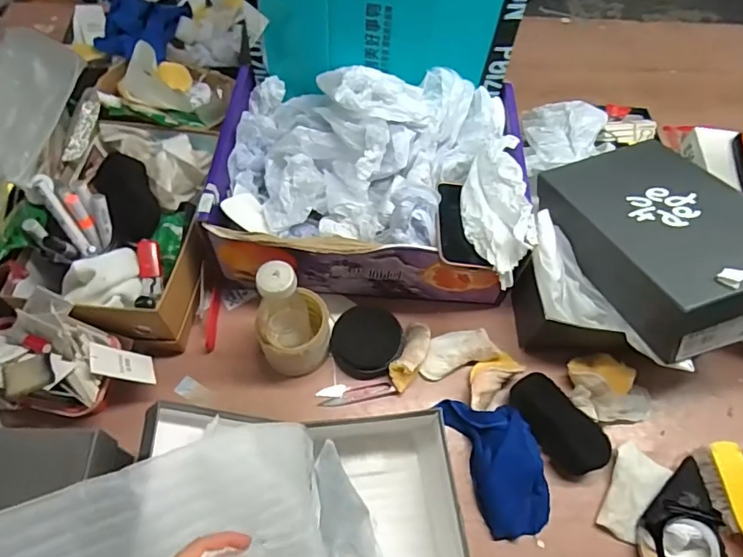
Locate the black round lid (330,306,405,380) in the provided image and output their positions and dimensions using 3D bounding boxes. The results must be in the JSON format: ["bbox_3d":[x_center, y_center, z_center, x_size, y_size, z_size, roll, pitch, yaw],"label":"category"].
[{"bbox_3d":[-0.006,0.085,0.675,0.091,0.034,0.086,1,59,-2],"label":"black round lid"}]

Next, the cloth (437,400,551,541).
[{"bbox_3d":[0.153,0.209,0.596,0.085,0.033,0.162,-16,62,-12],"label":"cloth"}]

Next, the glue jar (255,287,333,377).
[{"bbox_3d":[-0.096,0.069,0.636,0.087,0.085,0.087,6,59,0],"label":"glue jar"}]

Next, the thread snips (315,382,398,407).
[{"bbox_3d":[-0.019,0.148,0.652,0.099,0.011,0.026,-2,60,-4],"label":"thread snips"}]

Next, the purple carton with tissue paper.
[{"bbox_3d":[-0.002,-0.135,0.693,0.405,0.187,0.309,10,60,3],"label":"purple carton with tissue paper"}]

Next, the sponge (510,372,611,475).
[{"bbox_3d":[0.228,0.176,0.625,0.063,0.025,0.126,-31,66,-20],"label":"sponge"}]

